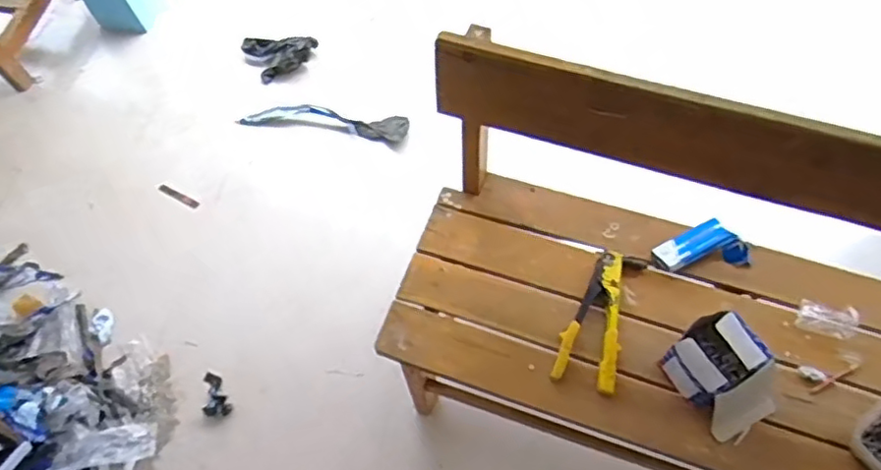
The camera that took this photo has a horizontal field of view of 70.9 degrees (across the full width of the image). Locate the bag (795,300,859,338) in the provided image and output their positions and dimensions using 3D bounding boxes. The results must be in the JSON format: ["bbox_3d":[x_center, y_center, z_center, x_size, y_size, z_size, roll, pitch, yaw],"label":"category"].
[{"bbox_3d":[0.650,0.140,1.034,0.085,0.036,0.049,20,67,12],"label":"bag"}]

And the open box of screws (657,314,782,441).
[{"bbox_3d":[0.444,0.208,0.946,0.136,0.130,0.163,-37,68,-14],"label":"open box of screws"}]

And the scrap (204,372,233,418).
[{"bbox_3d":[-0.522,0.372,1.453,0.064,0.025,0.101,-7,61,-4],"label":"scrap"}]

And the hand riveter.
[{"bbox_3d":[0.271,0.135,1.046,0.097,0.029,0.248,18,66,11],"label":"hand riveter"}]

